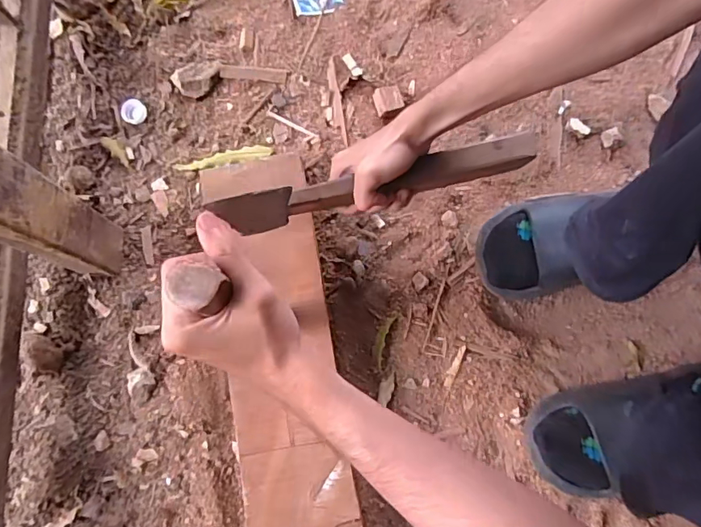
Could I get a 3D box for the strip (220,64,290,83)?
[{"bbox_3d":[-0.127,-0.252,0.646,0.089,0.004,0.017,4,94,-2],"label":"strip"}]

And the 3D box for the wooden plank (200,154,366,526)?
[{"bbox_3d":[-0.060,0.170,0.496,0.115,0.029,0.591,-10,78,-3],"label":"wooden plank"}]

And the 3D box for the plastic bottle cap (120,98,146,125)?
[{"bbox_3d":[-0.283,-0.198,0.635,0.032,0.012,0.030,0,78,0],"label":"plastic bottle cap"}]

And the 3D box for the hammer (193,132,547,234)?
[{"bbox_3d":[0.037,-0.085,0.491,0.333,0.097,0.030,-14,78,-10],"label":"hammer"}]

